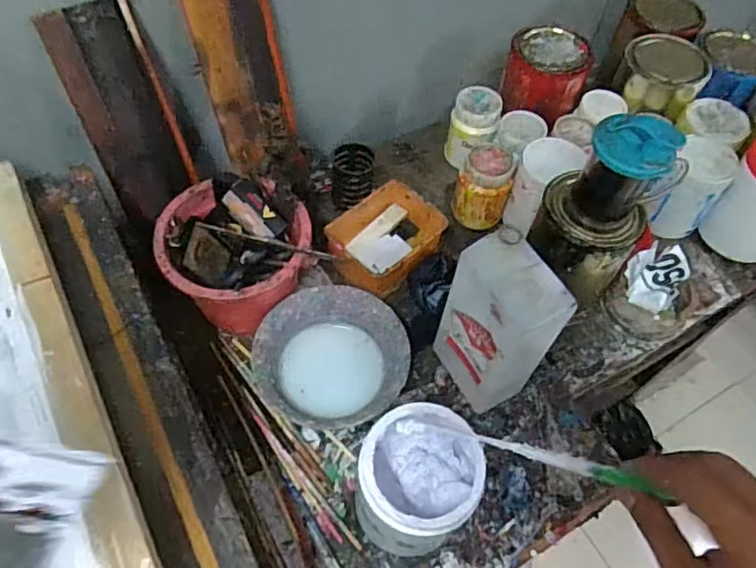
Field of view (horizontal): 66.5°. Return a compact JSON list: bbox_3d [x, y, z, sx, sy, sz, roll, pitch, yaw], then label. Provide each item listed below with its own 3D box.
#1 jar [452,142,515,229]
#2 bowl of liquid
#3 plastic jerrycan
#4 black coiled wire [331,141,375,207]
[{"bbox_3d":[0.137,-0.122,0.740,0.060,0.092,0.060,2,58,-3],"label":"jar"},{"bbox_3d":[-0.049,0.081,0.620,0.155,0.065,0.148,2,58,-3],"label":"bowl of liquid"},{"bbox_3d":[0.116,0.040,0.557,0.063,0.203,0.099,-24,62,-18],"label":"plastic jerrycan"},{"bbox_3d":[-0.032,-0.139,0.744,0.054,0.069,0.046,-2,58,-5],"label":"black coiled wire"}]

